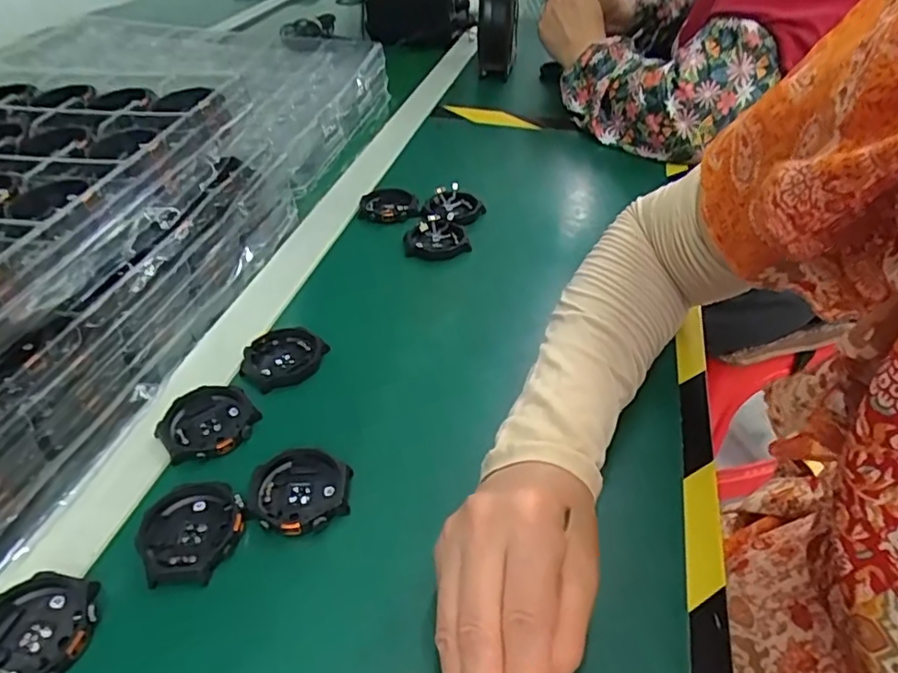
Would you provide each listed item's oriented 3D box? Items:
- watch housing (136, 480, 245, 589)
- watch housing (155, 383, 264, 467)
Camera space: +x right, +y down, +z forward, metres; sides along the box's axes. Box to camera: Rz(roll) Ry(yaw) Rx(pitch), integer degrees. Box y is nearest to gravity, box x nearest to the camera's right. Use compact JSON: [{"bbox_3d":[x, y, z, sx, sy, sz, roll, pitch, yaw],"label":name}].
[{"bbox_3d":[-0.131,0.099,0.301,0.049,0.009,0.054,-10,42,-12],"label":"watch housing"},{"bbox_3d":[-0.144,0.051,0.354,0.053,0.007,0.051,1,41,0],"label":"watch housing"}]

